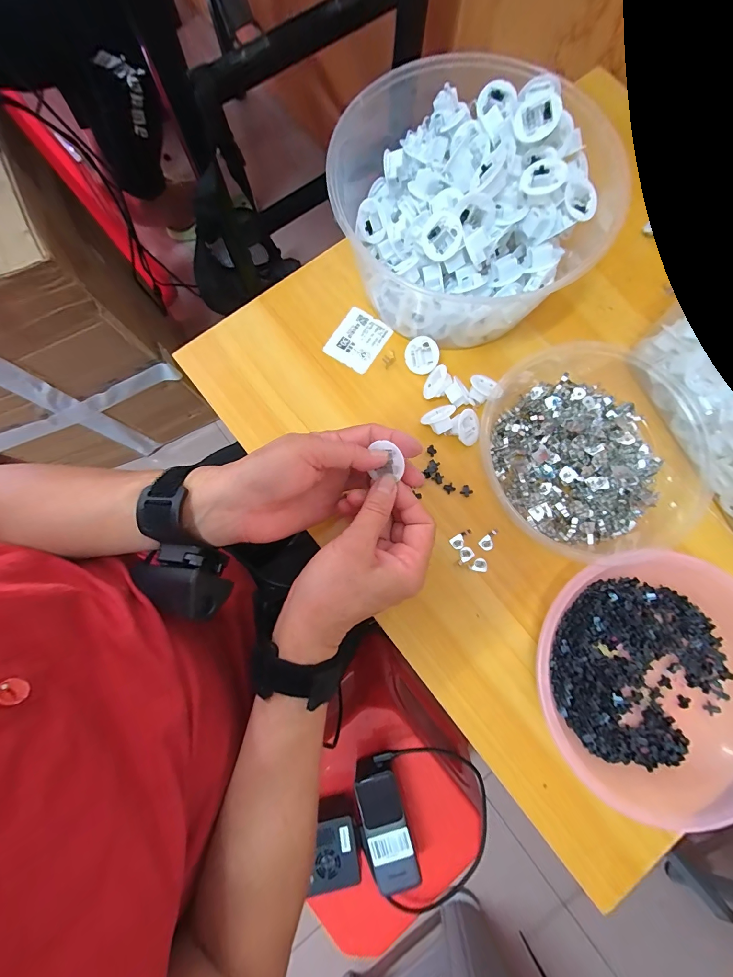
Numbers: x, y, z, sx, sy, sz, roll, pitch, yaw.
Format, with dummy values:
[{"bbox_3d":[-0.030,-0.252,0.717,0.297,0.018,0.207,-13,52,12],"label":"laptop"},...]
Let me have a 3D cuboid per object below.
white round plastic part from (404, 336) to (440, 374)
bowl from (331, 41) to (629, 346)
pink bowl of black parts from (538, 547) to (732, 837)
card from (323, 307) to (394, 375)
[{"bbox_3d":[0.053,-0.126,0.344,0.032,0.011,0.033,14,118,11],"label":"white round plastic part"},{"bbox_3d":[0.091,-0.251,0.325,0.199,0.105,0.206,0,80,1],"label":"bowl"},{"bbox_3d":[0.232,0.151,0.288,0.185,0.044,0.188,0,80,1],"label":"pink bowl of black parts"},{"bbox_3d":[-0.008,-0.146,0.358,0.048,0.004,0.058,32,82,6],"label":"card"}]

